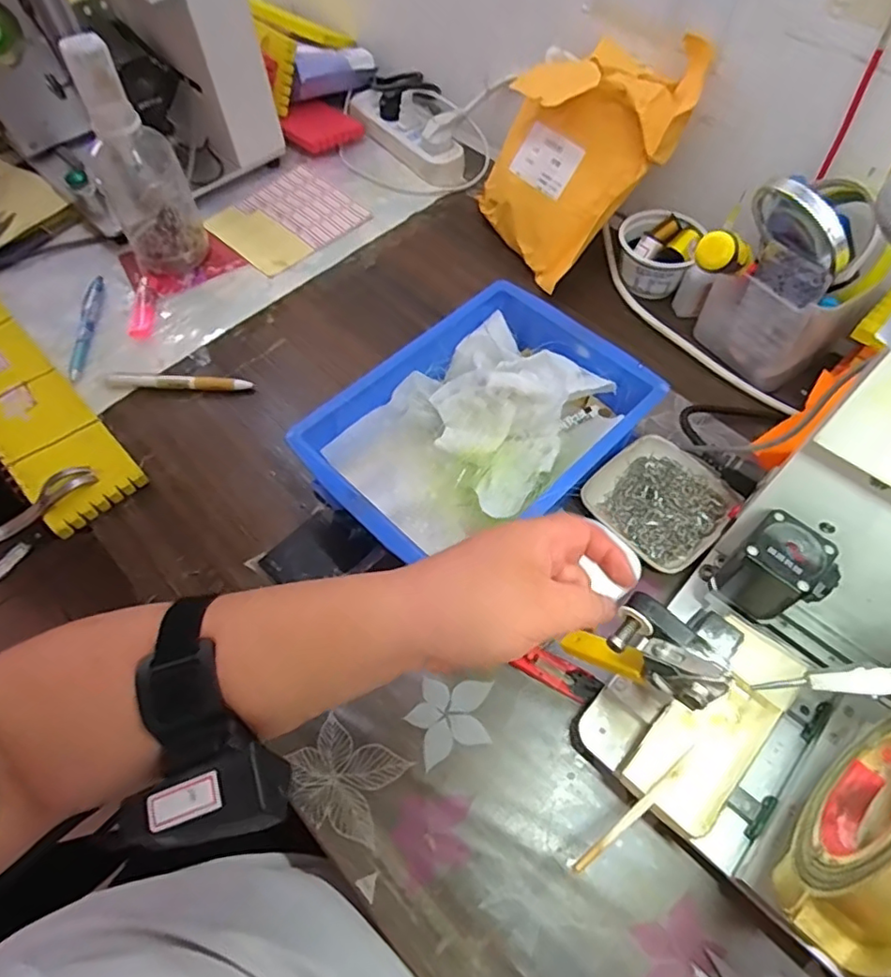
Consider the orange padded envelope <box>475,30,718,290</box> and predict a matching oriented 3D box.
[{"bbox_3d":[0.118,-0.326,0.551,0.154,0.224,0.051,48,35,11],"label":"orange padded envelope"}]

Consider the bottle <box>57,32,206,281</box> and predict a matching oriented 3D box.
[{"bbox_3d":[-0.299,-0.309,0.559,0.078,0.206,0.085,-27,62,-14],"label":"bottle"}]

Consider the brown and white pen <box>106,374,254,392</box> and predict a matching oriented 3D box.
[{"bbox_3d":[-0.252,-0.099,0.550,0.142,0.015,0.015,5,60,4],"label":"brown and white pen"}]

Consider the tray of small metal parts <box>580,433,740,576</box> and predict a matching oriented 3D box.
[{"bbox_3d":[0.168,0.011,0.459,0.092,0.018,0.097,-34,64,-17],"label":"tray of small metal parts"}]

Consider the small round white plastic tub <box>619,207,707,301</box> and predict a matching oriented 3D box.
[{"bbox_3d":[0.209,-0.235,0.584,0.073,0.048,0.076,-1,59,1],"label":"small round white plastic tub"}]

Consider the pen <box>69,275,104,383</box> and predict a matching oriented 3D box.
[{"bbox_3d":[-0.357,-0.162,0.585,0.014,0.011,0.137,-8,60,-3],"label":"pen"}]

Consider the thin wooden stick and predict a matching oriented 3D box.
[{"bbox_3d":[0.110,0.178,0.327,0.108,0.011,0.006,-21,59,-34],"label":"thin wooden stick"}]

